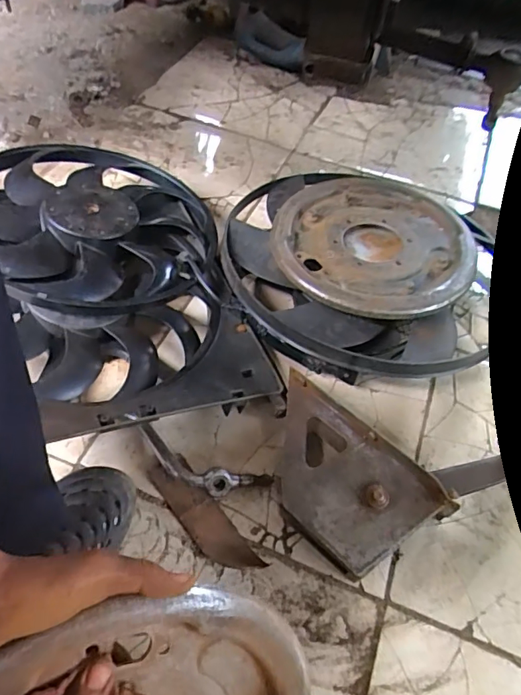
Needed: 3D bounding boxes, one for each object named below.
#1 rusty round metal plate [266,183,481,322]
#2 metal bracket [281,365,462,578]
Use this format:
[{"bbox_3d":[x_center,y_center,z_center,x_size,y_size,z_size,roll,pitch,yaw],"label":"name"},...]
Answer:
[{"bbox_3d":[0.165,-0.155,0.731,0.277,0.027,0.274,2,53,-3],"label":"rusty round metal plate"},{"bbox_3d":[0.089,0.151,0.576,0.222,0.039,0.138,37,59,21],"label":"metal bracket"}]

